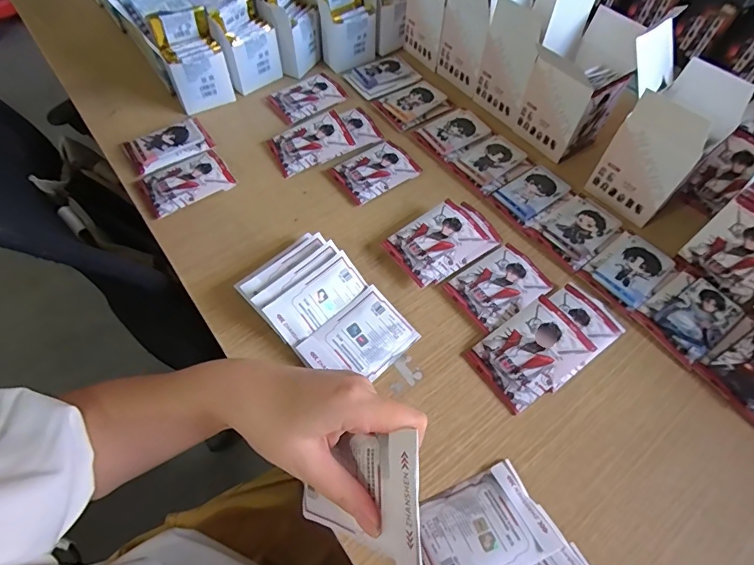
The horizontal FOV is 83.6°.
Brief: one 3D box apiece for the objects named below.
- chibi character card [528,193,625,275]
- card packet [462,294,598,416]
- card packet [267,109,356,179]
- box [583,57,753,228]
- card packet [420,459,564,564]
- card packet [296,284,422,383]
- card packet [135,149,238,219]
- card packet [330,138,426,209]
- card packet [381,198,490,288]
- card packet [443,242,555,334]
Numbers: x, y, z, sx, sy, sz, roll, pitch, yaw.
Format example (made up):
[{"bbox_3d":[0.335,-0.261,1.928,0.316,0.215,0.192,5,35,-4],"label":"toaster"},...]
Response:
[{"bbox_3d":[0.237,-0.065,0.493,0.090,0.010,0.073,-32,64,-18],"label":"chibi character card"},{"bbox_3d":[0.148,0.067,0.409,0.102,0.006,0.072,-36,67,-6],"label":"card packet"},{"bbox_3d":[-0.089,-0.188,0.563,0.102,0.010,0.067,-29,73,-5],"label":"card packet"},{"bbox_3d":[0.332,-0.159,0.482,0.096,0.126,0.083,-35,65,-19],"label":"box"},{"bbox_3d":[0.082,0.194,0.333,0.101,0.007,0.071,-20,44,-14],"label":"card packet"},{"bbox_3d":[-0.015,0.058,0.413,0.100,0.005,0.073,-40,82,-24],"label":"card packet"},{"bbox_3d":[-0.242,-0.128,0.531,0.105,0.014,0.074,-30,63,-17],"label":"card packet"},{"bbox_3d":[-0.001,-0.147,0.549,0.102,0.008,0.073,-31,63,-18],"label":"card packet"},{"bbox_3d":[0.066,-0.047,0.476,0.101,0.008,0.070,-36,67,-15],"label":"card packet"},{"bbox_3d":[0.133,0.004,0.458,0.096,0.008,0.071,-32,64,-18],"label":"card packet"}]

